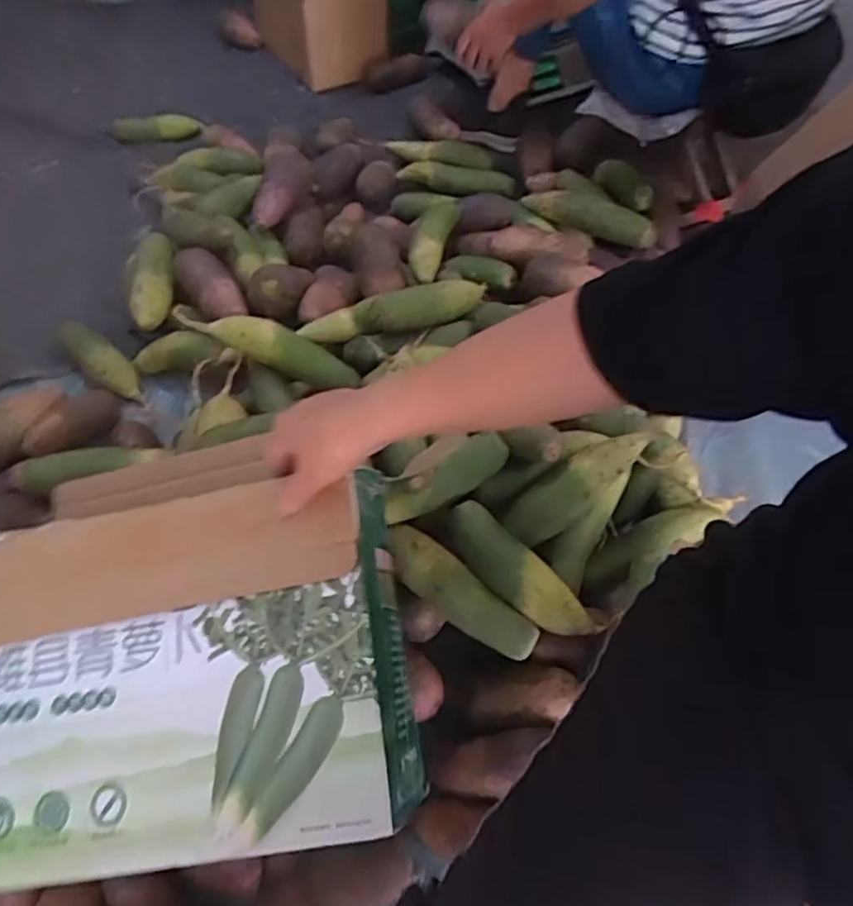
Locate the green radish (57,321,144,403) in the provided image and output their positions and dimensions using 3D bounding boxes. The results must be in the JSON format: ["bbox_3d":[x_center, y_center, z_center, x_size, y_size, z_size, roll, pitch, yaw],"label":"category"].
[{"bbox_3d":[-0.495,-0.140,0.994,0.170,0.049,0.058,40,61,0],"label":"green radish"}]

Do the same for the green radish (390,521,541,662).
[{"bbox_3d":[0.031,0.152,0.701,0.190,0.046,0.048,38,62,7],"label":"green radish"}]

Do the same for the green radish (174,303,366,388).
[{"bbox_3d":[-0.208,-0.136,0.856,0.250,0.071,0.047,13,55,10],"label":"green radish"}]

